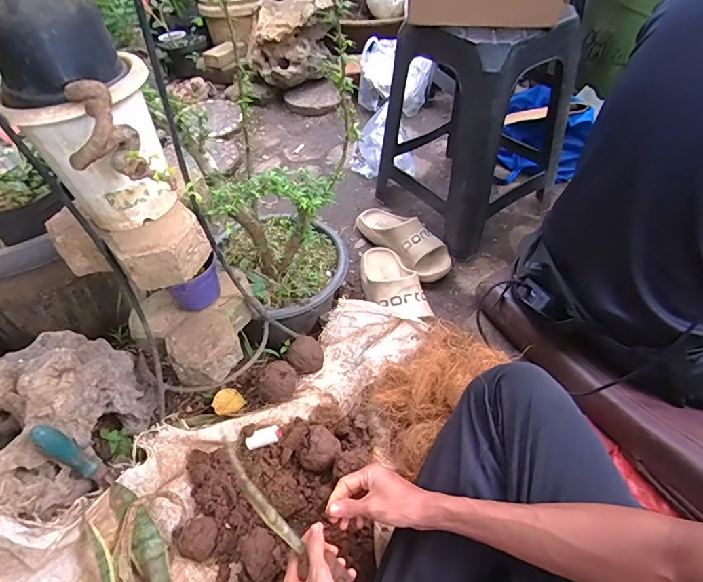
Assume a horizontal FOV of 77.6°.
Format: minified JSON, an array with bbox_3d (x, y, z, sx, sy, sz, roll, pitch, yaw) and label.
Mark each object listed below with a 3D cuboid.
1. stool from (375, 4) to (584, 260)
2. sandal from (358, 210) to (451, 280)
[{"bbox_3d":[0.302,-0.402,1.006,0.396,0.422,0.328,-29,52,-21],"label":"stool"},{"bbox_3d":[0.121,-0.130,1.015,0.119,0.073,0.279,-33,53,-24],"label":"sandal"}]

